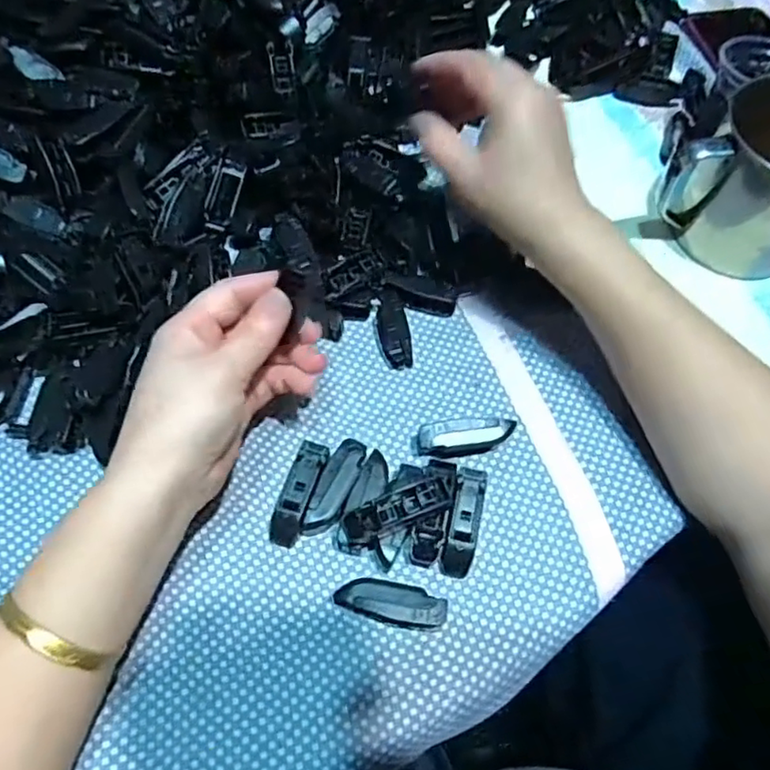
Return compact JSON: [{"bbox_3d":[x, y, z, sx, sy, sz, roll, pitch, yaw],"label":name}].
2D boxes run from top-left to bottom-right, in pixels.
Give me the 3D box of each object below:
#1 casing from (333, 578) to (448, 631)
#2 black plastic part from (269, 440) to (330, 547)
[{"bbox_3d":[0.004,0.109,0.311,0.053,0.015,0.019,12,64,6],"label":"casing"},{"bbox_3d":[-0.046,0.059,0.337,0.017,0.015,0.054,18,65,9],"label":"black plastic part"}]

